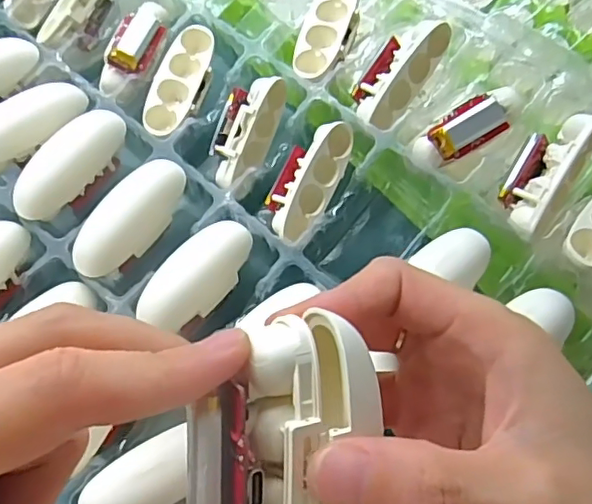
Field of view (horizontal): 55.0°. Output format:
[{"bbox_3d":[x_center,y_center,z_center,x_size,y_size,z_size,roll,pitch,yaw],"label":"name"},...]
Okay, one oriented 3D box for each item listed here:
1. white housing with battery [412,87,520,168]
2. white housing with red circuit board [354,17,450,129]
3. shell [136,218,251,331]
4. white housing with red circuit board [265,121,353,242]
[{"bbox_3d":[0.084,-0.062,0.273,0.057,0.016,0.021,-33,70,-1],"label":"white housing with battery"},{"bbox_3d":[0.052,-0.092,0.288,0.027,0.017,0.061,41,94,15],"label":"white housing with red circuit board"},{"bbox_3d":[-0.045,0.010,0.262,0.026,0.015,0.062,36,67,13],"label":"shell"},{"bbox_3d":[0.006,-0.037,0.282,0.028,0.016,0.064,30,81,10],"label":"white housing with red circuit board"}]

